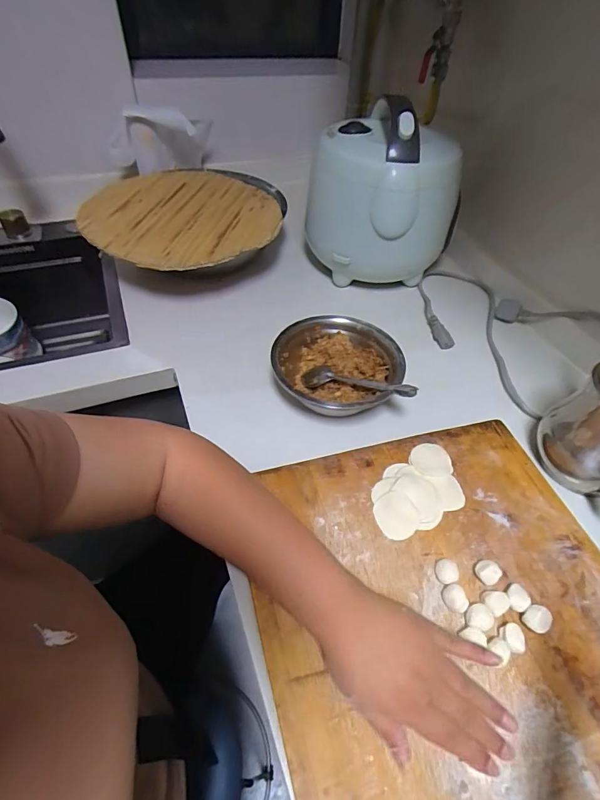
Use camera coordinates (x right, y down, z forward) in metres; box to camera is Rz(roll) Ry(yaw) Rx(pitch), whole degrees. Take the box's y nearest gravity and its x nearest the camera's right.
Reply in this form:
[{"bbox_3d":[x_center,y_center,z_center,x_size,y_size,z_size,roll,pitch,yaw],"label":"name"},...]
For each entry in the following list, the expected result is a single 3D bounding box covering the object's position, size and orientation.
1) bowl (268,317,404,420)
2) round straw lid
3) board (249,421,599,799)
[{"bbox_3d":[0.050,-0.039,0.560,0.163,0.067,0.163,2,48,-2],"label":"bowl"},{"bbox_3d":[-0.198,-0.325,0.709,0.321,0.018,0.338,2,48,-2],"label":"round straw lid"},{"bbox_3d":[0.161,0.235,0.341,0.347,0.034,0.484,-9,48,-14],"label":"board"}]

